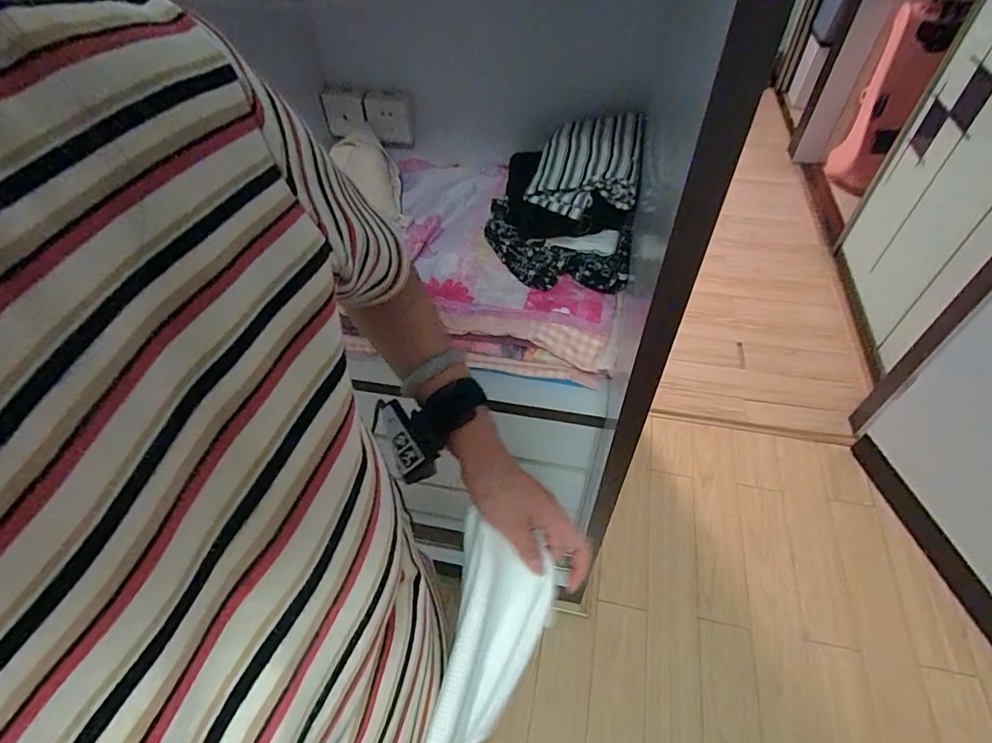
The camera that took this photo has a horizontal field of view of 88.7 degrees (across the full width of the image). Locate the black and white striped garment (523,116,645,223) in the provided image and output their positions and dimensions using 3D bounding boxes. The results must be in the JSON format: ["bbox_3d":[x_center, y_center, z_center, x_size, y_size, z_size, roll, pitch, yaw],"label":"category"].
[{"bbox_3d":[0.150,-0.341,0.833,0.174,0.122,0.110,13,52,13],"label":"black and white striped garment"}]

